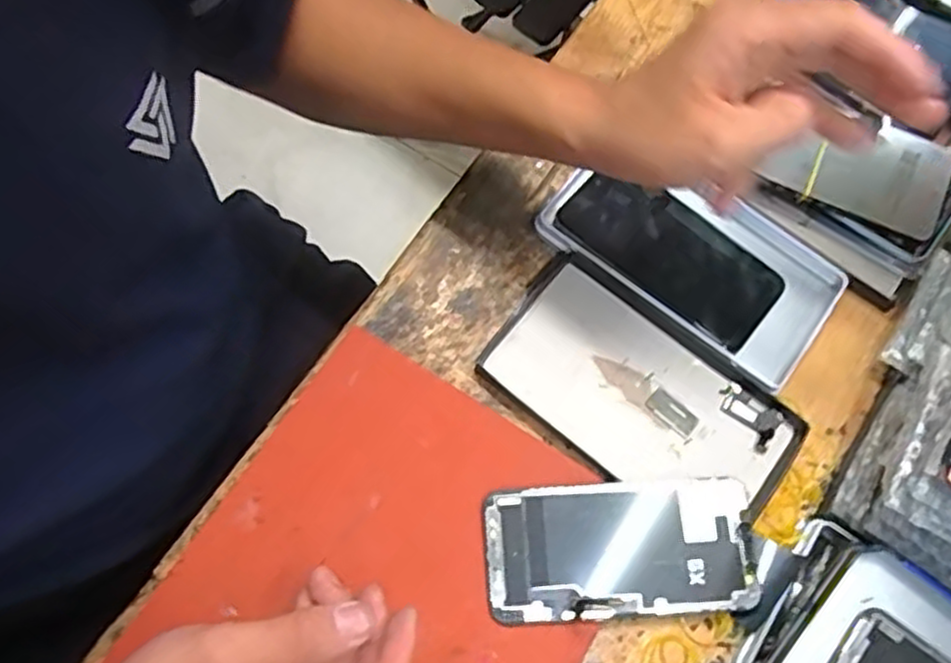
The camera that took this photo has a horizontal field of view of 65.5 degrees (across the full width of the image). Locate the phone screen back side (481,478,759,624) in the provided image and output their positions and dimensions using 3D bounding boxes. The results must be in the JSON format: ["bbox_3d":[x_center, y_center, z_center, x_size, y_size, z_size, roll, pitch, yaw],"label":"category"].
[{"bbox_3d":[0.077,0.118,0.401,0.142,0.004,0.069,-2,74,-1],"label":"phone screen back side"}]

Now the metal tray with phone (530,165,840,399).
[{"bbox_3d":[0.138,-0.051,0.476,0.184,0.018,0.103,37,70,9],"label":"metal tray with phone"}]

